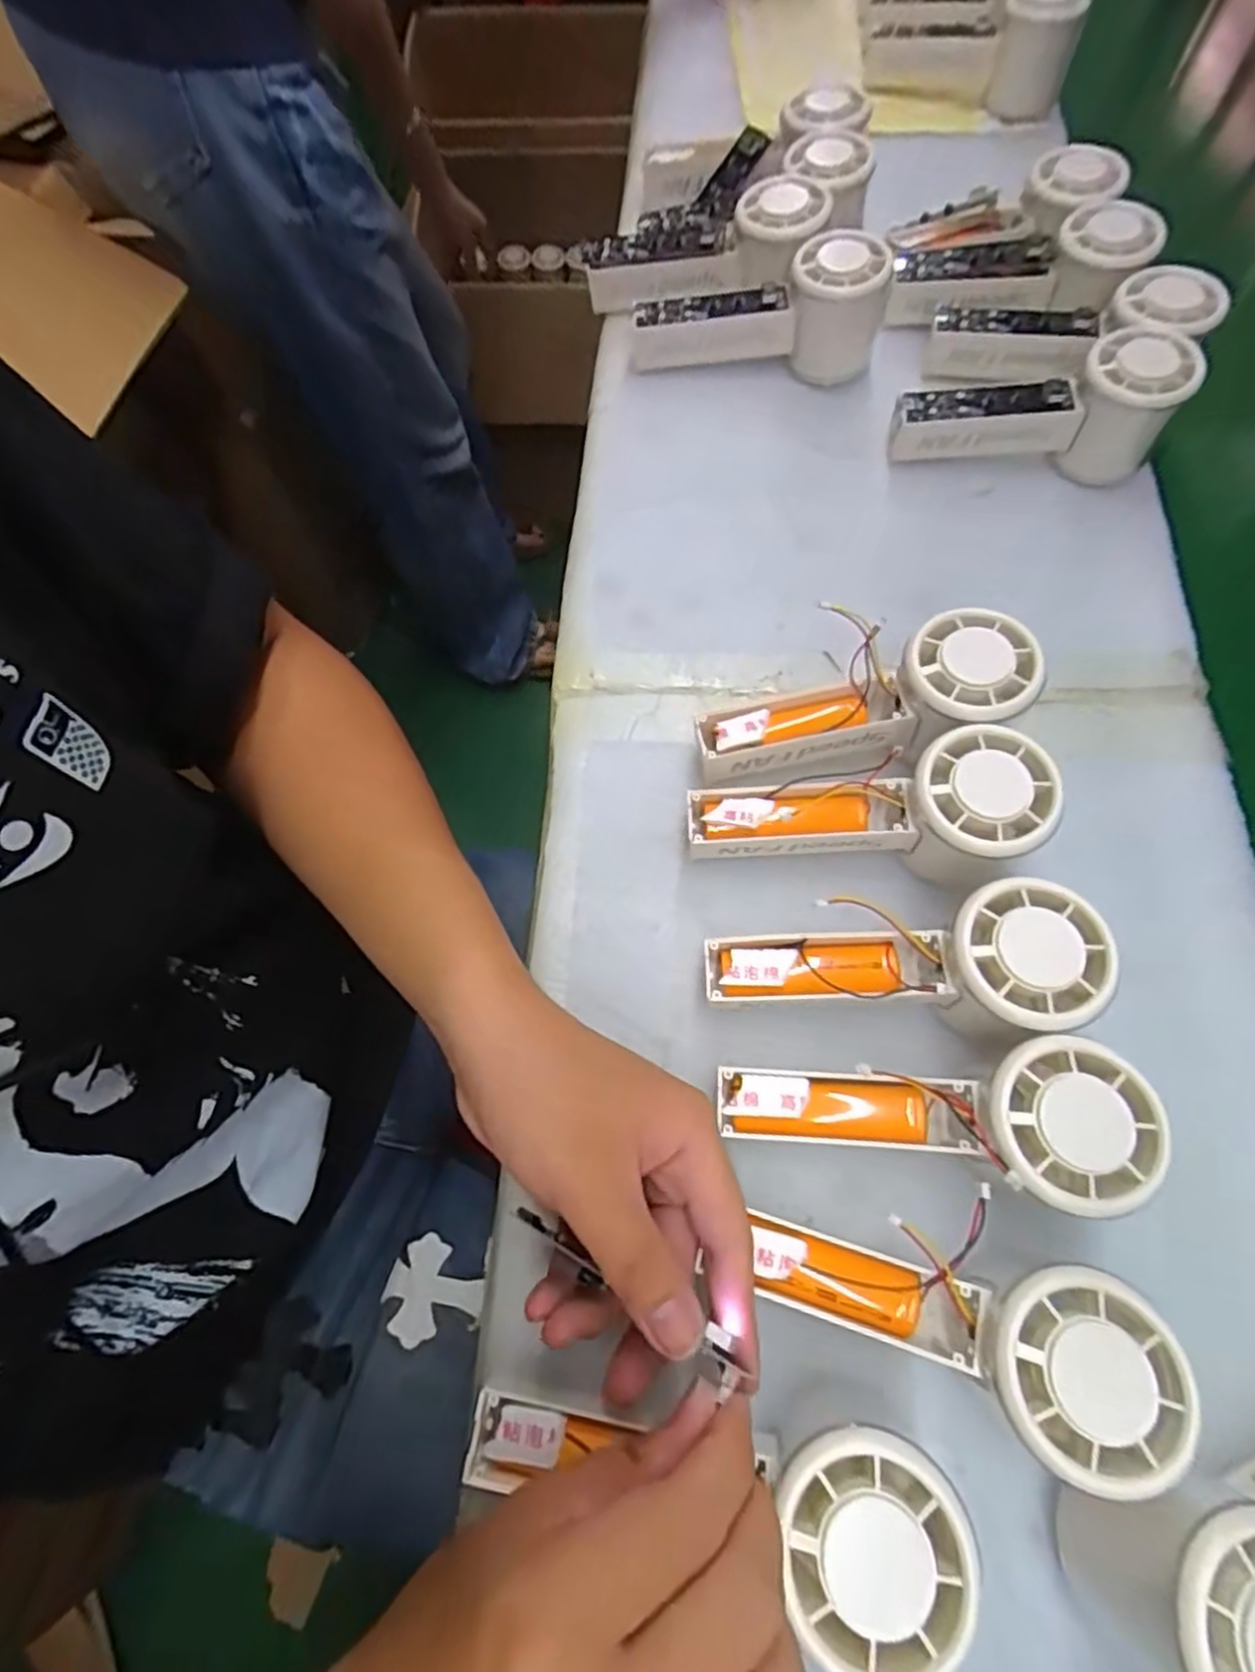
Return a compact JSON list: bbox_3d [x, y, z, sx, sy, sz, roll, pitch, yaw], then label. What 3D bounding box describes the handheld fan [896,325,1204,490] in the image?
[{"bbox_3d":[0.234,-0.251,0.417,0.148,0.069,0.053,9,69,3],"label":"handheld fan"}]

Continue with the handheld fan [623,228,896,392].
[{"bbox_3d":[0.078,-0.321,0.442,0.150,0.065,0.049,-3,69,-2],"label":"handheld fan"}]

